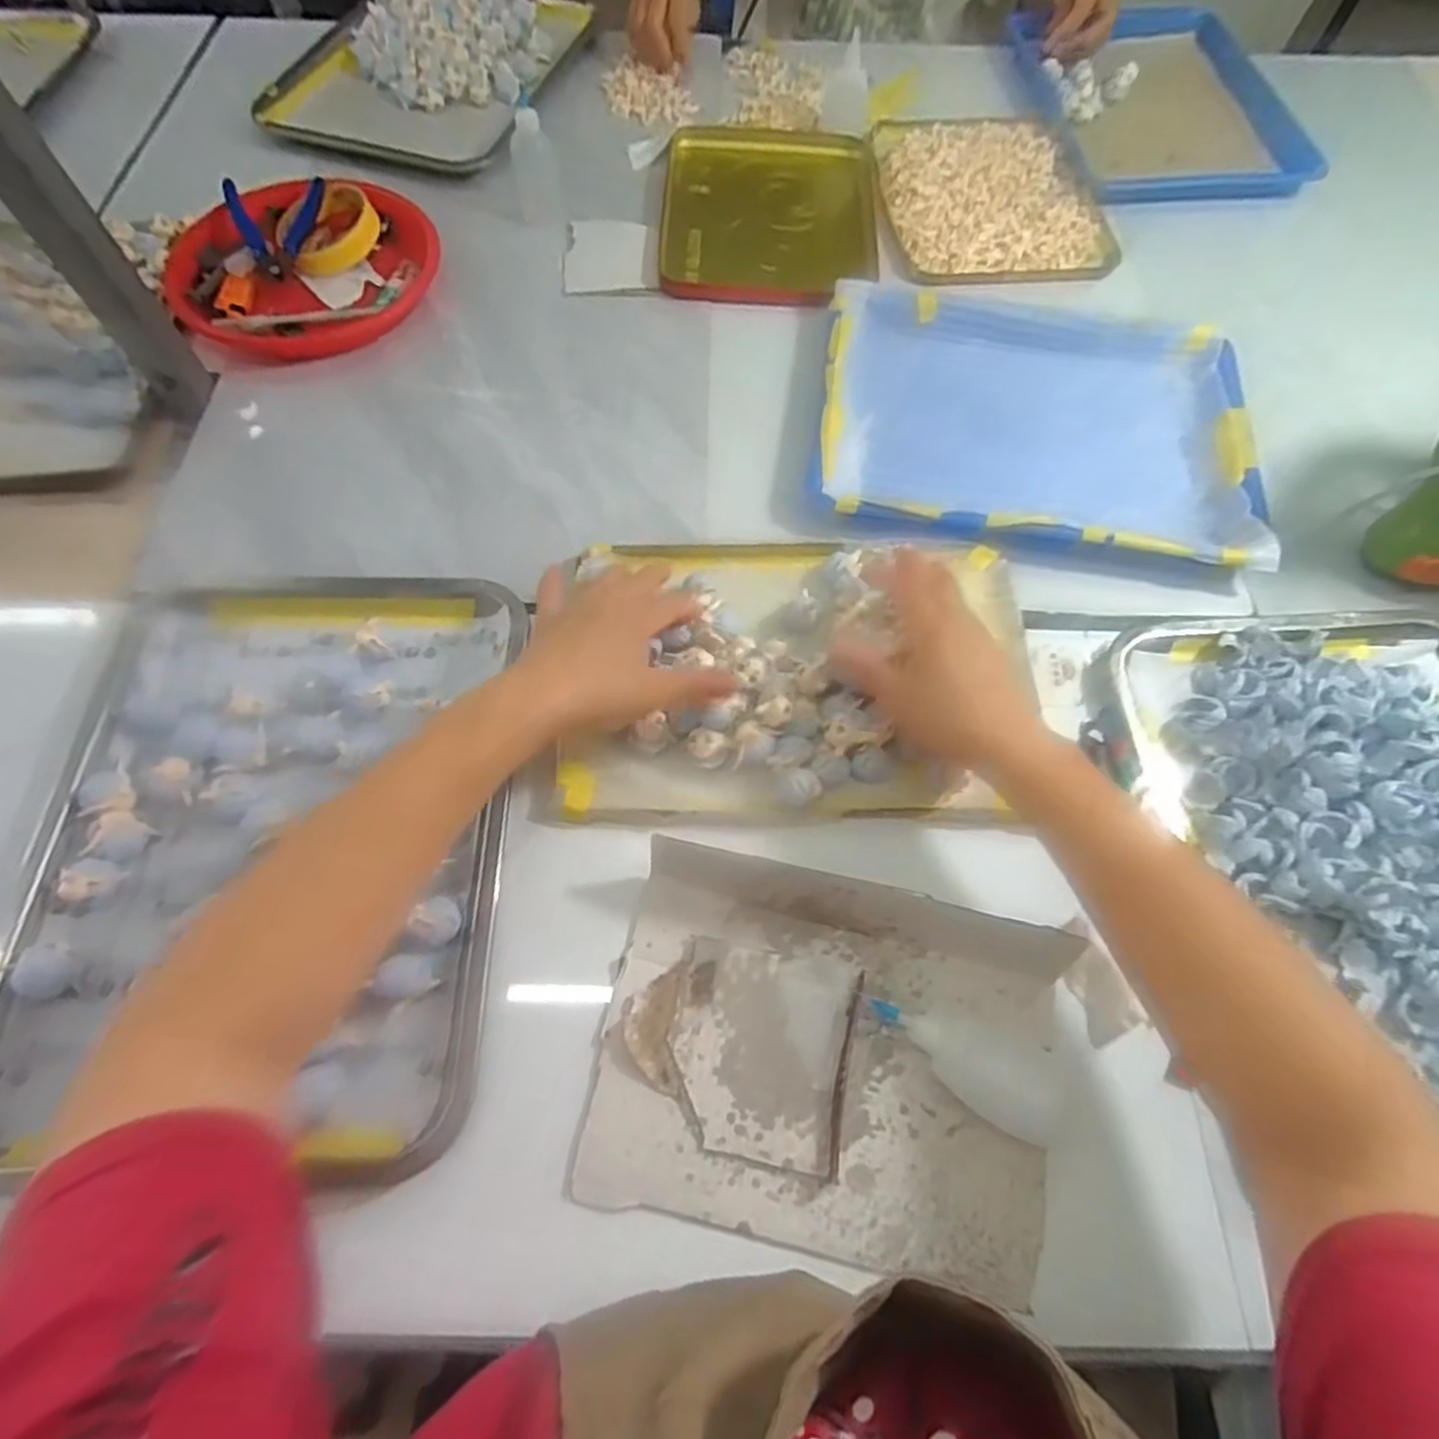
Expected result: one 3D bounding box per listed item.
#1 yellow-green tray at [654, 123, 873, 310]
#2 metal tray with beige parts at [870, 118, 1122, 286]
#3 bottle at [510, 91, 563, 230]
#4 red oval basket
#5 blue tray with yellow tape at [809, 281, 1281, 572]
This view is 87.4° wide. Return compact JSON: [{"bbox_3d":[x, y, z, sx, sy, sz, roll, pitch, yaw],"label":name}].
[{"bbox_3d":[0.050,-0.496,0.734,0.200,0.019,0.264,3,64,0],"label":"yellow-green tray"},{"bbox_3d":[0.264,-0.521,0.744,0.204,0.016,0.263,0,64,-1],"label":"metal tray with beige parts"},{"bbox_3d":[-0.165,-0.492,0.675,0.039,0.081,0.040,-12,65,-7],"label":"bottle"},{"bbox_3d":[-0.365,-0.392,0.645,0.213,0.033,0.200,21,66,9],"label":"red oval basket"},{"bbox_3d":[0.244,-0.240,0.590,0.321,0.027,0.262,10,65,3],"label":"blue tray with yellow tape"}]

